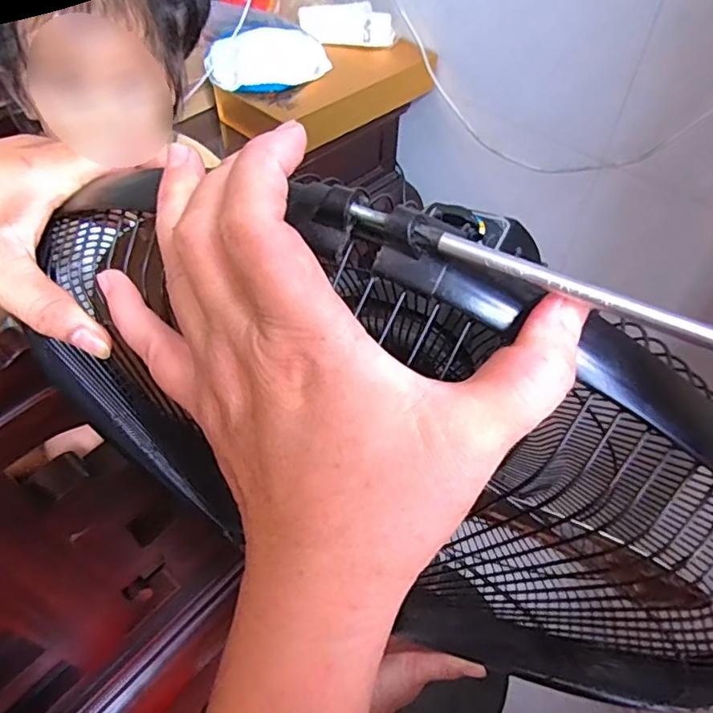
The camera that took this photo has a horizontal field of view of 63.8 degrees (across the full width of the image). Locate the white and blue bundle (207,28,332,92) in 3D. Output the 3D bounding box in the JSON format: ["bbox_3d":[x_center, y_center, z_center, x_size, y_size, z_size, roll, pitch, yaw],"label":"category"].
[{"bbox_3d":[-0.157,-0.544,1.050,0.227,0.065,0.093,-12,52,-11],"label":"white and blue bundle"}]

